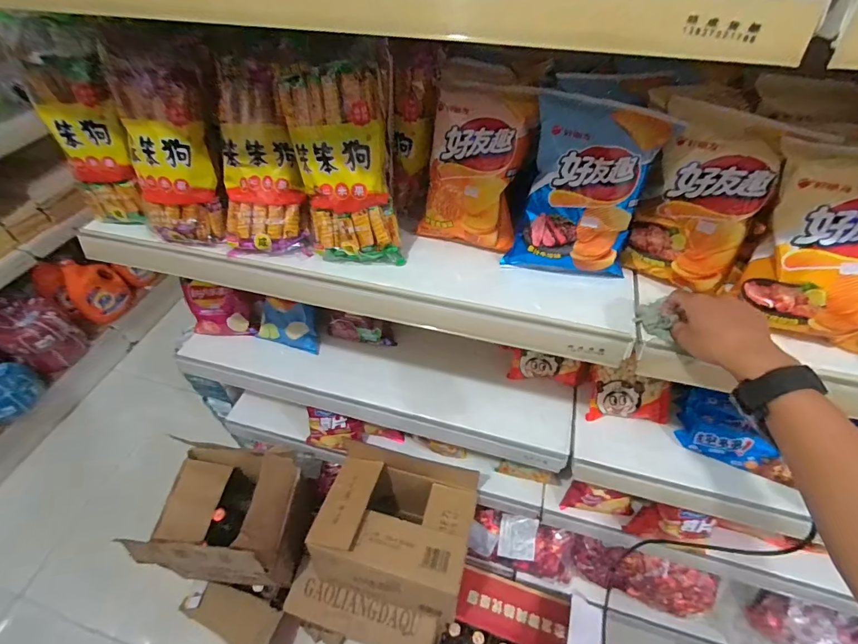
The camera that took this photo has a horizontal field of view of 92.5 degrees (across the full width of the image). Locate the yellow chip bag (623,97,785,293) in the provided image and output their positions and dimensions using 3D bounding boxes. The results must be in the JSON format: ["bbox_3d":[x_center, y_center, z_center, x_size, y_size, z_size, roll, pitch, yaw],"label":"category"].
[{"bbox_3d":[0.336,-0.150,0.515,0.135,0.208,0.060,30,35,25],"label":"yellow chip bag"}]

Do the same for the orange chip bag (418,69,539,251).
[{"bbox_3d":[0.066,-0.215,0.572,0.139,0.215,0.060,15,24,15],"label":"orange chip bag"}]

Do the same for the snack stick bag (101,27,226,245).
[{"bbox_3d":[-0.358,-0.239,0.567,0.101,0.257,0.063,2,23,3],"label":"snack stick bag"}]

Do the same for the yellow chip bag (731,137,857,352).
[{"bbox_3d":[0.441,-0.084,0.449,0.152,0.211,0.074,17,16,22],"label":"yellow chip bag"}]

